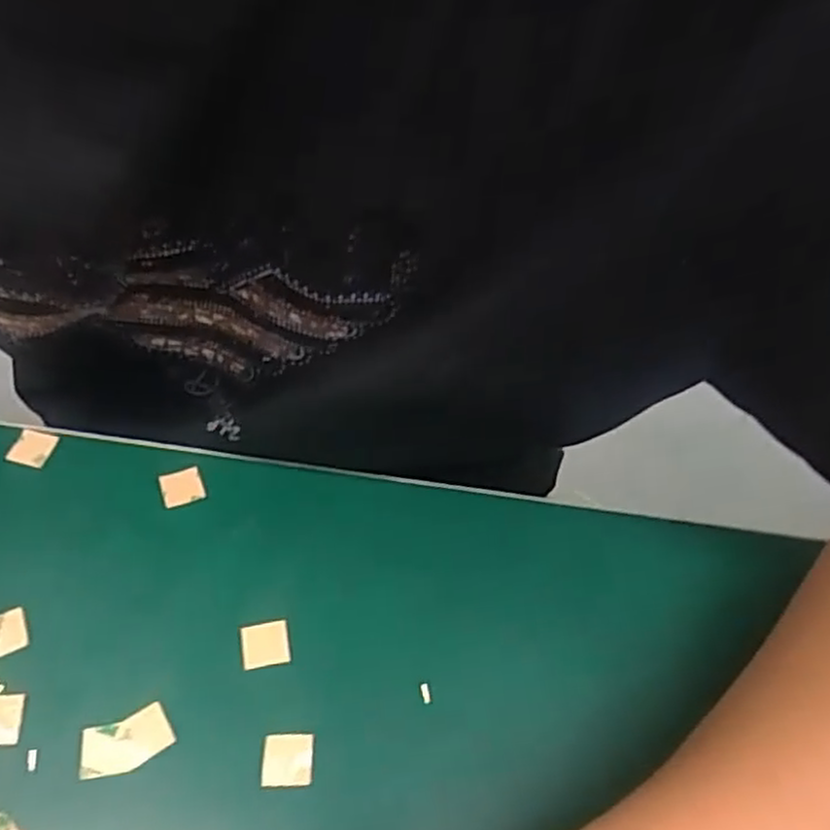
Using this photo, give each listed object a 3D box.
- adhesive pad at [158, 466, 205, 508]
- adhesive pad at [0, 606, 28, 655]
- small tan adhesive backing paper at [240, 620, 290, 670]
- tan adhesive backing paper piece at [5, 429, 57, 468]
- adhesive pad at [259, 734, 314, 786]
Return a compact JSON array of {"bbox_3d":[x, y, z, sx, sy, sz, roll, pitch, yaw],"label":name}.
[{"bbox_3d":[-0.094,0.028,0.290,0.016,0.004,0.015,-17,59,-17],"label":"adhesive pad"},{"bbox_3d":[-0.145,0.076,0.251,0.016,0.004,0.015,-20,60,-18],"label":"adhesive pad"},{"bbox_3d":[-0.053,0.081,0.255,0.016,0.004,0.015,-7,57,-10],"label":"small tan adhesive backing paper"},{"bbox_3d":[-0.158,0.013,0.295,0.015,0.004,0.016,12,55,2],"label":"tan adhesive backing paper piece"},{"bbox_3d":[-0.042,0.112,0.234,0.017,0.004,0.015,2,56,-4],"label":"adhesive pad"}]

